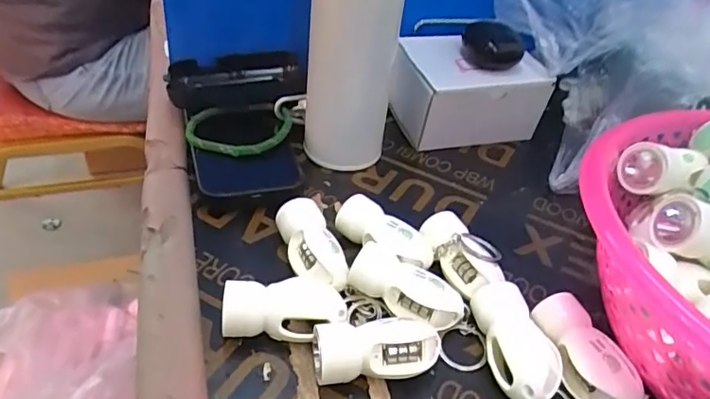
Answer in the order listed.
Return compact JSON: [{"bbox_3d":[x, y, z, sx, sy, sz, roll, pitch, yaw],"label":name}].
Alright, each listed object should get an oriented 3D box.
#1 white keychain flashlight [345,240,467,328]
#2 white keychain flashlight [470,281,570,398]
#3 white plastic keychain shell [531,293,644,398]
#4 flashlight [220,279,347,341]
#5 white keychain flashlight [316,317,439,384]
[{"bbox_3d":[0.030,0.055,0.313,0.065,0.029,0.025,27,42,23],"label":"white keychain flashlight"},{"bbox_3d":[0.090,0.082,0.289,0.034,0.030,0.074,-2,39,-13],"label":"white keychain flashlight"},{"bbox_3d":[0.121,0.085,0.288,0.028,0.031,0.065,-7,40,-18],"label":"white plastic keychain shell"},{"bbox_3d":[-0.039,0.062,0.295,0.065,0.027,0.027,6,38,-3],"label":"flashlight"},{"bbox_3d":[0.012,0.079,0.277,0.065,0.034,0.021,2,38,-7],"label":"white keychain flashlight"}]

